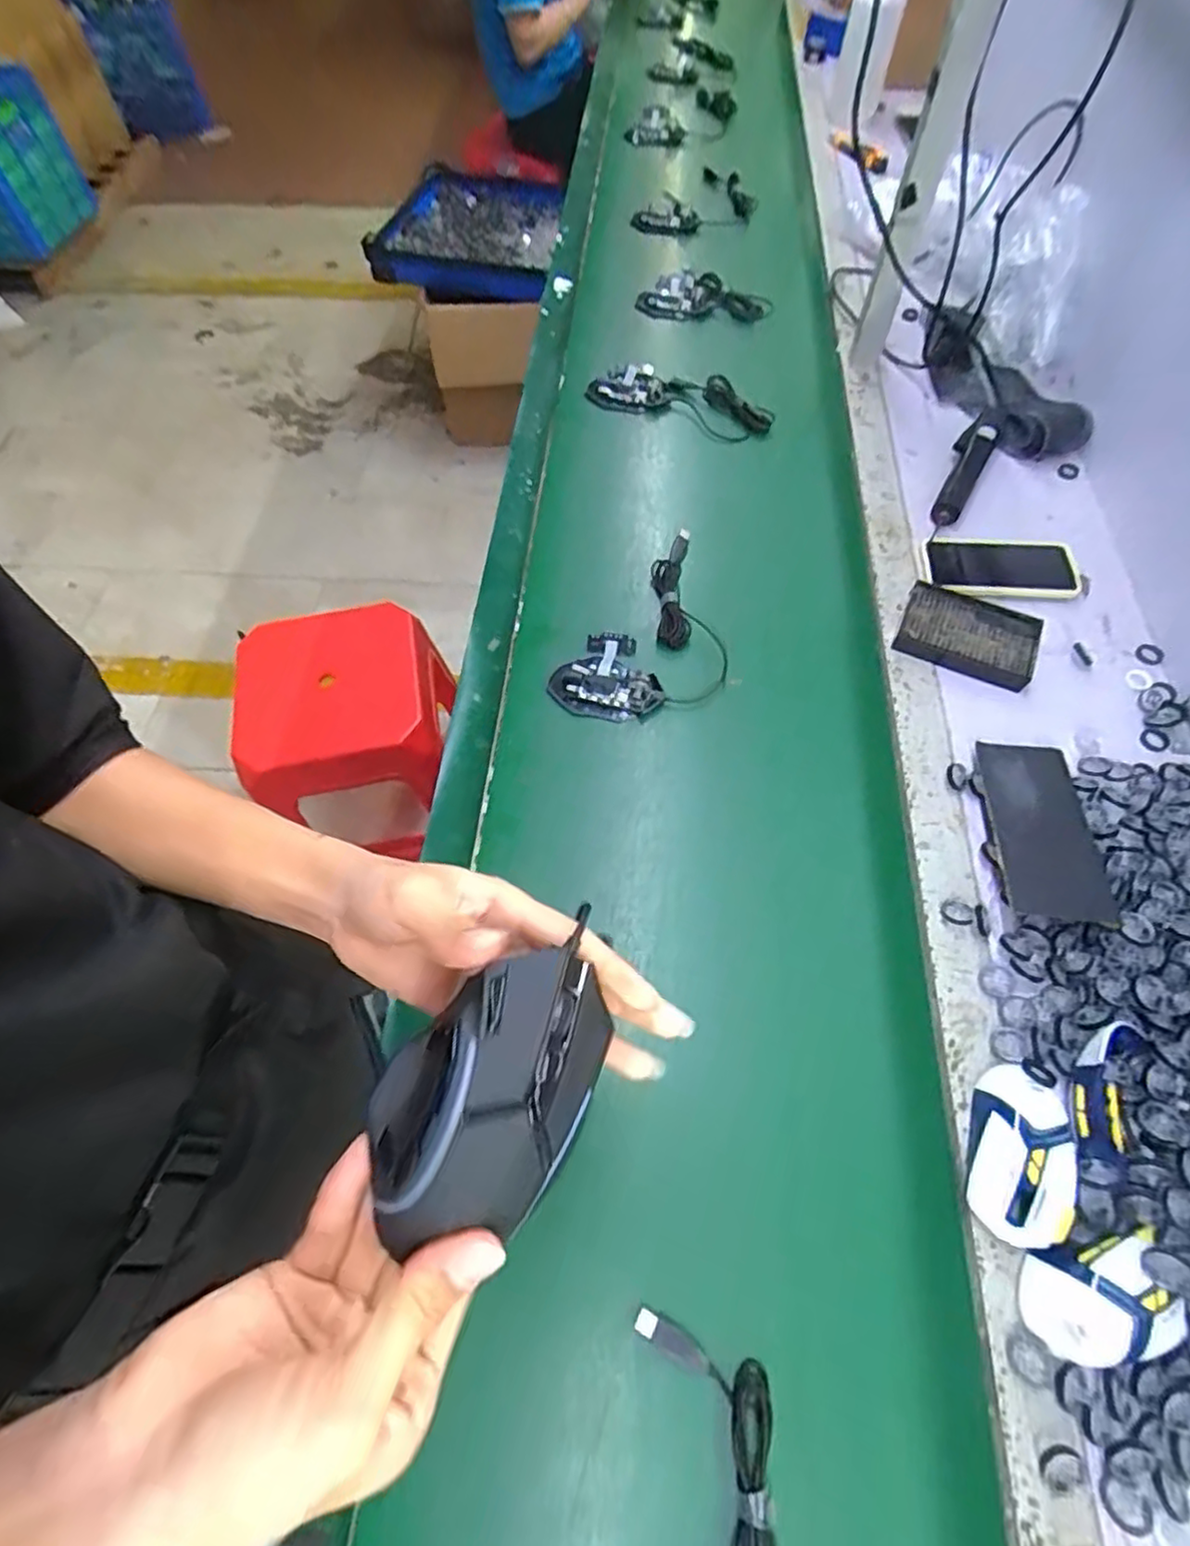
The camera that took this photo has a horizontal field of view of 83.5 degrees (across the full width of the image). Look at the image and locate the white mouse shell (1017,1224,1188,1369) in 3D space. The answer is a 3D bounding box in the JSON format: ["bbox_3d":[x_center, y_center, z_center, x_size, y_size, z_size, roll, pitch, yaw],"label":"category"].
[{"bbox_3d":[0.335,0.349,0.441,0.091,0.028,0.065,-9,61,-2],"label":"white mouse shell"}]

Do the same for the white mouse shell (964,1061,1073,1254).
[{"bbox_3d":[0.310,0.274,0.482,0.063,0.034,0.113,17,63,12],"label":"white mouse shell"}]

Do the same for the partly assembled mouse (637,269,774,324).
[{"bbox_3d":[0.171,-0.749,1.041,0.203,0.037,0.099,8,61,7],"label":"partly assembled mouse"}]

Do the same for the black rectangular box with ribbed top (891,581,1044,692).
[{"bbox_3d":[0.404,-0.150,0.723,0.136,0.023,0.094,22,64,14],"label":"black rectangular box with ribbed top"}]

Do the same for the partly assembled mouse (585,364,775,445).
[{"bbox_3d":[0.115,-0.522,0.918,0.259,0.026,0.102,31,67,18],"label":"partly assembled mouse"}]

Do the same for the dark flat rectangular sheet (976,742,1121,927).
[{"bbox_3d":[0.404,0.050,0.606,0.078,0.010,0.179,0,55,14],"label":"dark flat rectangular sheet"}]

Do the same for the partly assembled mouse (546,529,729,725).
[{"bbox_3d":[0.079,-0.145,0.729,0.147,0.036,0.258,35,68,20],"label":"partly assembled mouse"}]

